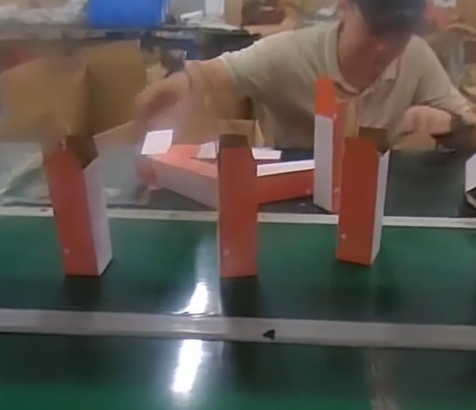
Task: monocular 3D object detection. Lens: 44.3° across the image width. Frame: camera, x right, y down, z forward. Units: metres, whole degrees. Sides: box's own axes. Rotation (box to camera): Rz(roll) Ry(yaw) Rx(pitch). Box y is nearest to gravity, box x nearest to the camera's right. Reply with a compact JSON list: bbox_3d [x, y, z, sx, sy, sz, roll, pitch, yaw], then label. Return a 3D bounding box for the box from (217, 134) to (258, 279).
[{"bbox_3d":[-0.001,0.009,0.851,0.060,0.200,0.053,-1,23,-1],"label":"box"}]

